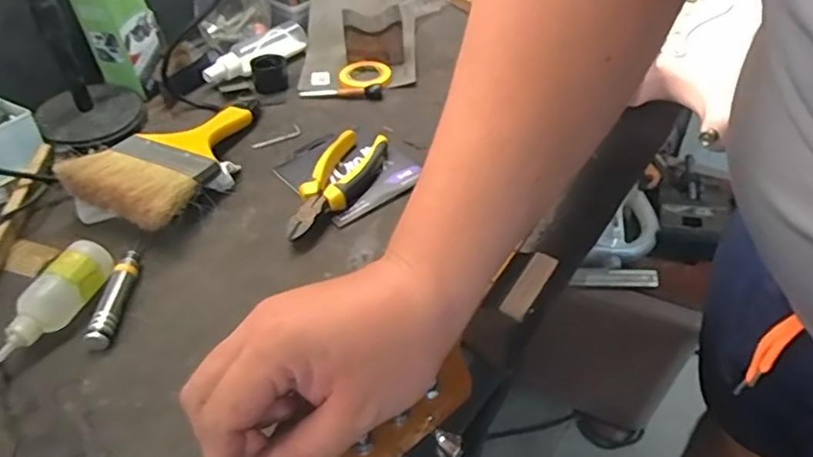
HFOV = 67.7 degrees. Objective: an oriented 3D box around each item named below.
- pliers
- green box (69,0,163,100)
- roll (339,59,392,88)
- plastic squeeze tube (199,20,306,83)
[{"bbox_3d":[-0.063,-0.041,0.557,0.056,0.026,0.150,11,43,16],"label":"pliers"},{"bbox_3d":[-0.321,-0.232,0.666,0.060,0.143,0.058,8,42,12],"label":"green box"},{"bbox_3d":[-0.049,-0.178,0.718,0.061,0.015,0.066,-2,41,1],"label":"roll"},{"bbox_3d":[-0.185,-0.216,0.744,0.024,0.031,0.144,28,50,30],"label":"plastic squeeze tube"}]

